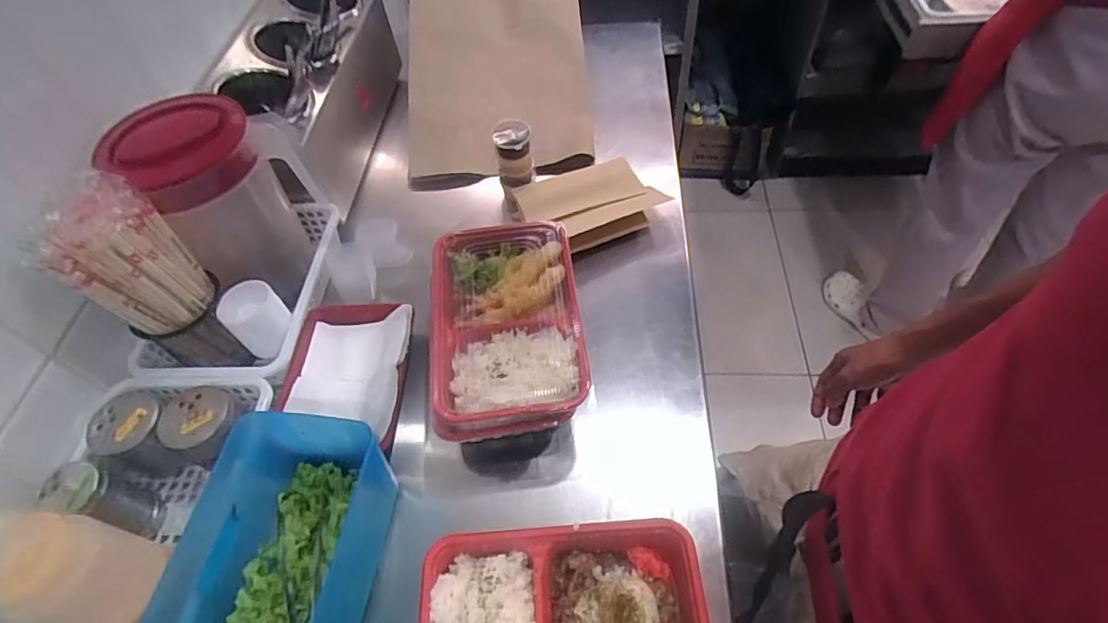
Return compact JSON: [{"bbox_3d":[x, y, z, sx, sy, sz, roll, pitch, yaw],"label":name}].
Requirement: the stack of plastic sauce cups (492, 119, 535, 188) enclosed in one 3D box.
[{"bbox_3d":[-0.050,-0.203,0.719,0.047,0.073,0.042,-7,54,0],"label":"stack of plastic sauce cups"}]

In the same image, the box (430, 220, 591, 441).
[{"bbox_3d":[-0.048,0.012,0.550,0.147,0.050,0.222,-5,54,1],"label":"box"}]

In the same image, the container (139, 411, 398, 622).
[{"bbox_3d":[-0.228,0.204,0.455,0.132,0.098,0.211,3,55,7],"label":"container"}]

